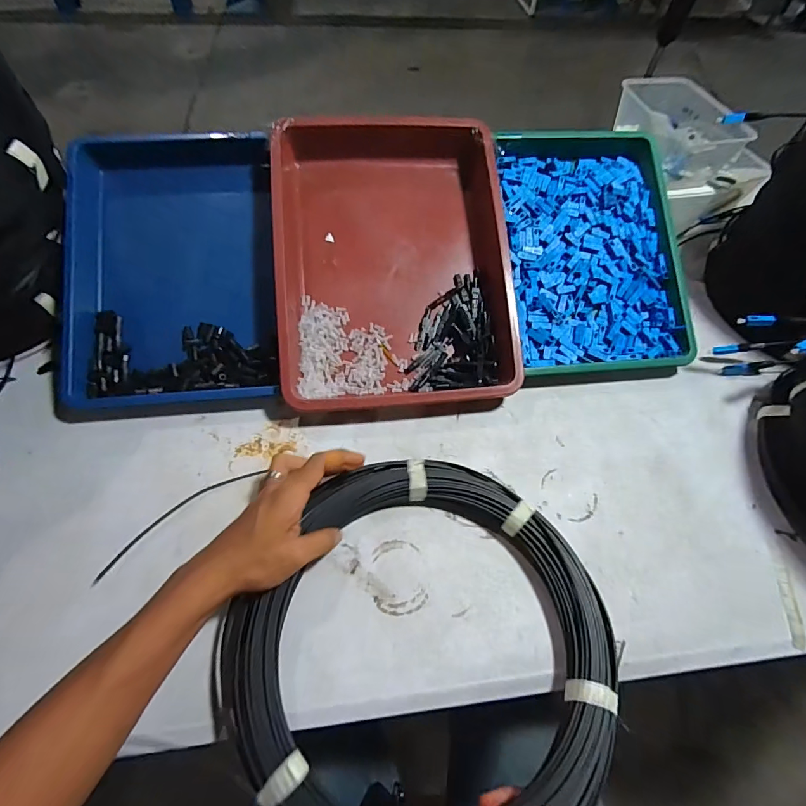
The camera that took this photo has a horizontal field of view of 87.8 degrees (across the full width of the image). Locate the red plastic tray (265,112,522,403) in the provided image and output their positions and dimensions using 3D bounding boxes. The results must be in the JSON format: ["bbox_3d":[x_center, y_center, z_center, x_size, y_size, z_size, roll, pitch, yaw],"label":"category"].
[{"bbox_3d":[-0.011,-0.174,0.500,0.269,0.063,0.359,-5,79,-5],"label":"red plastic tray"}]

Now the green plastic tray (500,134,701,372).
[{"bbox_3d":[0.237,-0.199,0.532,0.207,0.029,0.321,-4,82,-4],"label":"green plastic tray"}]

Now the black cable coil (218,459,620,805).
[{"bbox_3d":[0.022,0.190,0.348,0.290,0.042,0.295,2,57,-2],"label":"black cable coil"}]

